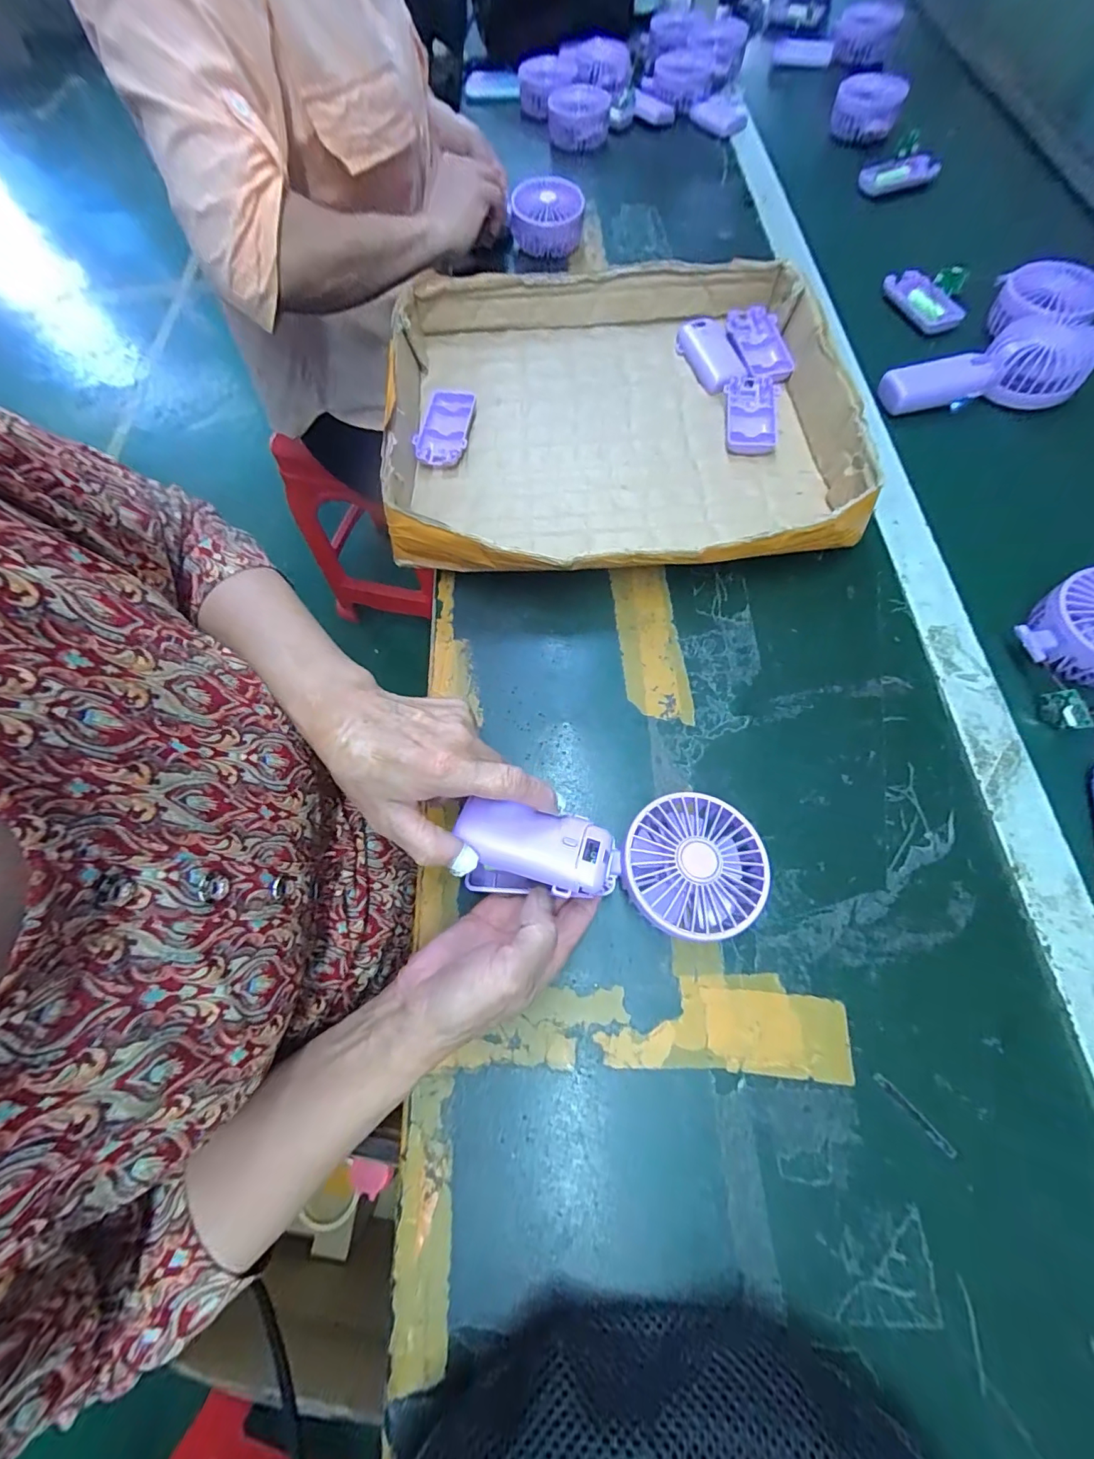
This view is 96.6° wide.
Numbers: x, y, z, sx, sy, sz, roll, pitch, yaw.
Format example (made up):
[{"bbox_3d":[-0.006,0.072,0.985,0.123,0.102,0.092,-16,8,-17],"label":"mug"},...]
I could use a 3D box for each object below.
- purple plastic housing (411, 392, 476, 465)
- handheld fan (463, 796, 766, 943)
[{"bbox_3d":[-0.102,-0.299,0.487,0.048,0.015,0.089,5,69,4],"label":"purple plastic housing"},{"bbox_3d":[0.039,0.079,0.301,0.181,0.042,0.080,7,68,-4],"label":"handheld fan"}]

